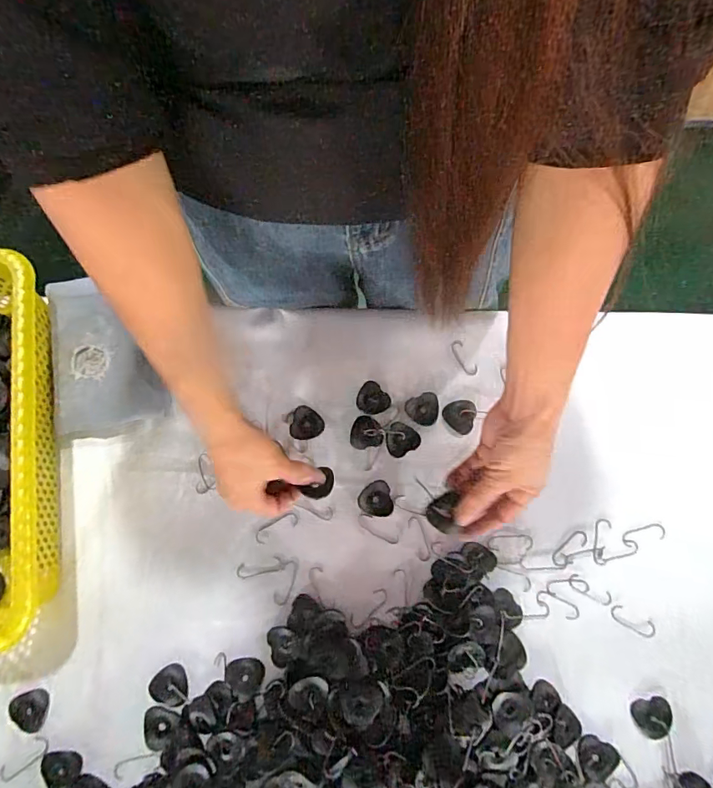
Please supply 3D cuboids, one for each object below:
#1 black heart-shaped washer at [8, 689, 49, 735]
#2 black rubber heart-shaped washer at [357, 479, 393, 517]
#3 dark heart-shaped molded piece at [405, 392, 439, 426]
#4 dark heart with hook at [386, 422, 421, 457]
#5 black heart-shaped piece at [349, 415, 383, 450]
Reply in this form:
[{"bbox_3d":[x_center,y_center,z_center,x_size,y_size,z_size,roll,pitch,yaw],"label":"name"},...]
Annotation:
[{"bbox_3d":[-0.306,0.297,0.434,0.035,0.005,0.035,0,79,-1],"label":"black heart-shaped washer"},{"bbox_3d":[0.019,0.107,0.476,0.034,0.004,0.035,-3,79,-2],"label":"black rubber heart-shaped washer"},{"bbox_3d":[0.071,0.017,0.492,0.035,0.004,0.033,0,79,-1],"label":"dark heart-shaped molded piece"},{"bbox_3d":[0.046,0.046,0.485,0.034,0.004,0.033,0,79,-1],"label":"dark heart with hook"},{"bbox_3d":[0.010,0.040,0.487,0.033,0.008,0.033,-2,79,-2],"label":"black heart-shaped piece"}]

